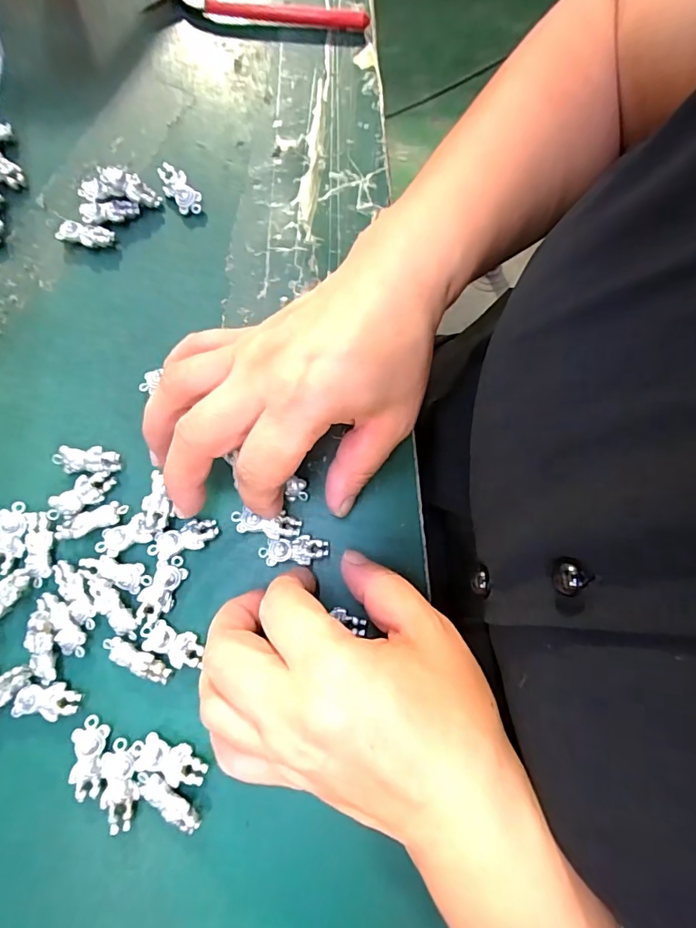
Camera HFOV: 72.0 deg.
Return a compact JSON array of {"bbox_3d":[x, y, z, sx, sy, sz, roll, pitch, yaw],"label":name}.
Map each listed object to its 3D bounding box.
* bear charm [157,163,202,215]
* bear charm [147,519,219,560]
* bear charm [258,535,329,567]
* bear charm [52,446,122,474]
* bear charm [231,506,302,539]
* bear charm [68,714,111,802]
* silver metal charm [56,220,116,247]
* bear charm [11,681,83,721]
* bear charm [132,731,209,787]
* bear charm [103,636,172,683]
[{"bbox_3d":[-0.094,-0.154,0.270,0.015,0.008,0.031,-37,81,-8],"label":"bear charm"},{"bbox_3d":[-0.079,0.036,0.230,0.032,0.006,0.013,-20,79,-5],"label":"bear charm"},{"bbox_3d":[-0.026,0.042,0.231,0.032,0.009,0.013,-1,78,-2],"label":"bear charm"},{"bbox_3d":[-0.128,-0.002,0.237,0.031,0.011,0.012,1,78,-1],"label":"bear charm"},{"bbox_3d":[-0.040,0.029,0.232,0.033,0.004,0.012,7,78,3],"label":"bear charm"},{"bbox_3d":[-0.114,0.128,0.210,0.014,0.007,0.031,1,78,-1],"label":"bear charm"},{"bbox_3d":[-0.143,-0.125,0.263,0.029,0.008,0.013,14,78,2],"label":"silver metal charm"},{"bbox_3d":[-0.133,0.105,0.214,0.027,0.006,0.015,8,78,1],"label":"bear charm"},{"bbox_3d":[-0.079,0.130,0.210,0.034,0.006,0.014,18,78,3],"label":"bear charm"},{"bbox_3d":[-0.096,0.089,0.218,0.033,0.009,0.010,27,79,4],"label":"bear charm"}]

